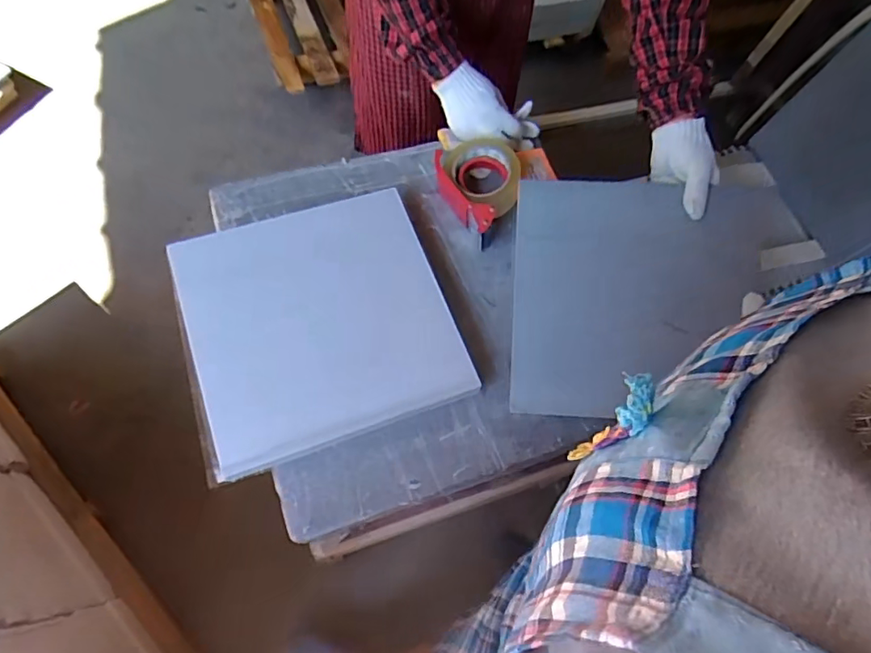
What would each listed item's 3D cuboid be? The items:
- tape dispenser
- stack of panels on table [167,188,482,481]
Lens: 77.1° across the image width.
[{"bbox_3d":[0.061,-0.187,0.774,0.123,0.062,0.144,-2,66,-7],"label":"tape dispenser"},{"bbox_3d":[-0.137,-0.002,0.673,0.310,0.062,0.321,-17,69,-13],"label":"stack of panels on table"}]

